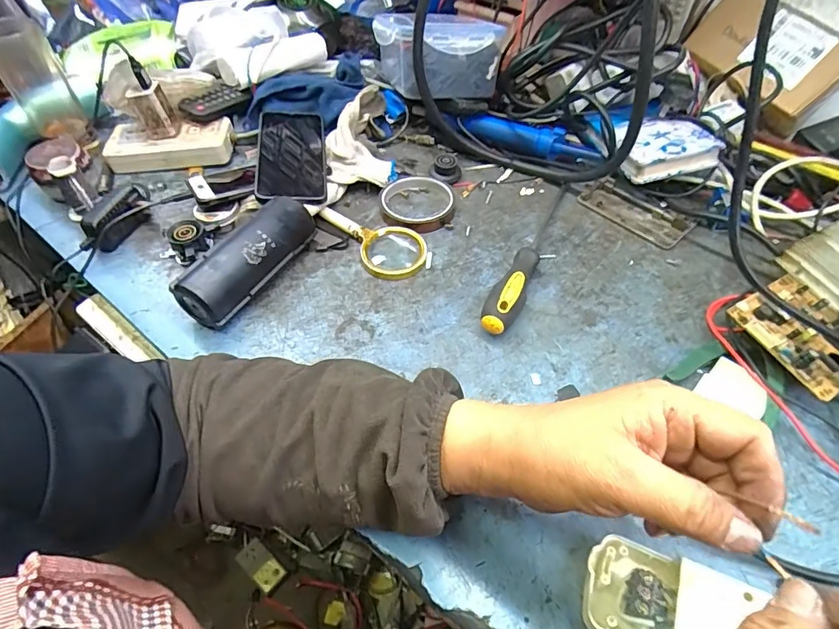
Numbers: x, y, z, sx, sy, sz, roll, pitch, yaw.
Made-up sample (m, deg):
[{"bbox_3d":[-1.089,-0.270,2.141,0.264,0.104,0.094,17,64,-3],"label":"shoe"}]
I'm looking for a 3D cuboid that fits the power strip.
[{"bbox_3d":[-0.326,-0.221,0.624,0.154,0.032,0.061,-5,51,-3],"label":"power strip"}]

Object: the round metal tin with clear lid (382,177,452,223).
[{"bbox_3d":[-0.004,-0.133,0.569,0.082,0.015,0.086,0,51,1],"label":"round metal tin with clear lid"}]

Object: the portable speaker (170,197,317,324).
[{"bbox_3d":[-0.168,-0.056,0.482,0.052,0.053,0.157,22,55,18],"label":"portable speaker"}]

